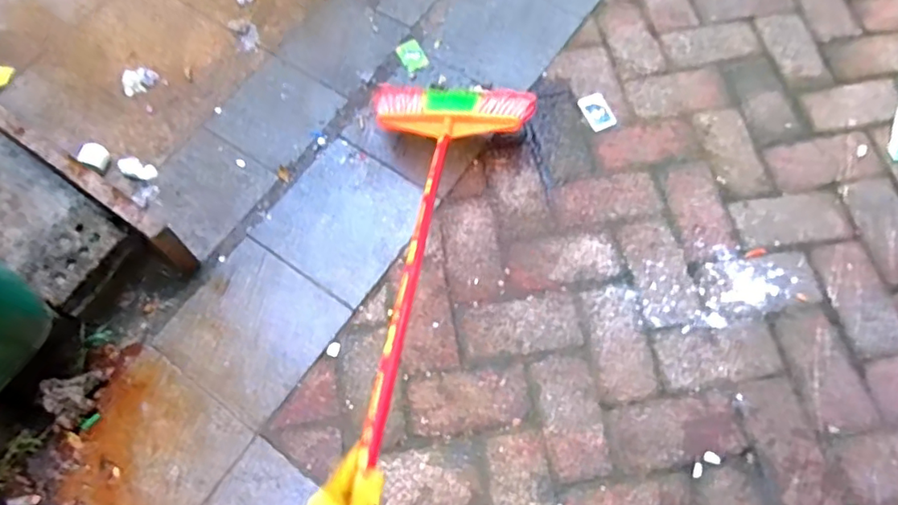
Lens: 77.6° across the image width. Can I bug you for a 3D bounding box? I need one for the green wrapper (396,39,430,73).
[{"bbox_3d":[-0.091,-0.485,1.374,0.057,0.004,0.095,-28,69,-9],"label":"green wrapper"}]

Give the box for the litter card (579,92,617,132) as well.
[{"bbox_3d":[0.341,-0.323,1.282,0.064,0.004,0.100,-22,64,-6],"label":"litter card"}]

